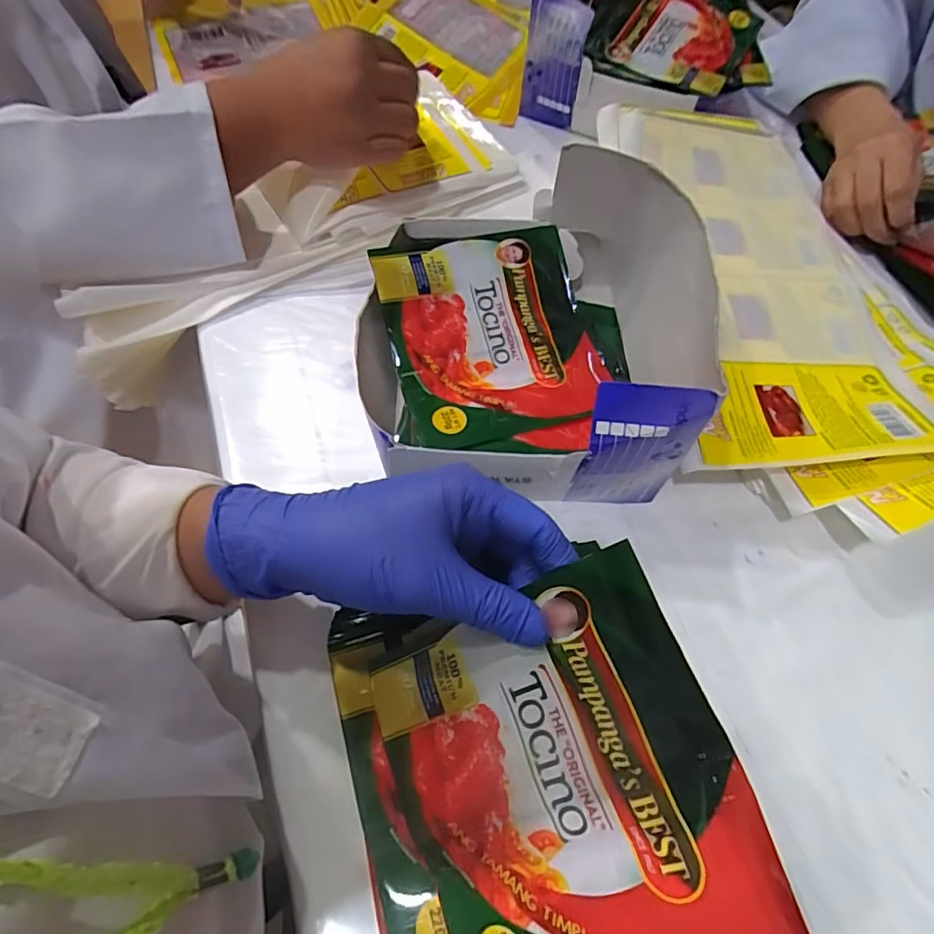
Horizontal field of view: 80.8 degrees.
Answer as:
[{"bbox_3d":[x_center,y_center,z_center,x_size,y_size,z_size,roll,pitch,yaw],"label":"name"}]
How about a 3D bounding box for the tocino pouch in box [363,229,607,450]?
[{"bbox_3d":[0.022,-0.095,0.387,0.150,0.030,0.145,-15,83,-14],"label":"tocino pouch in box"}]

